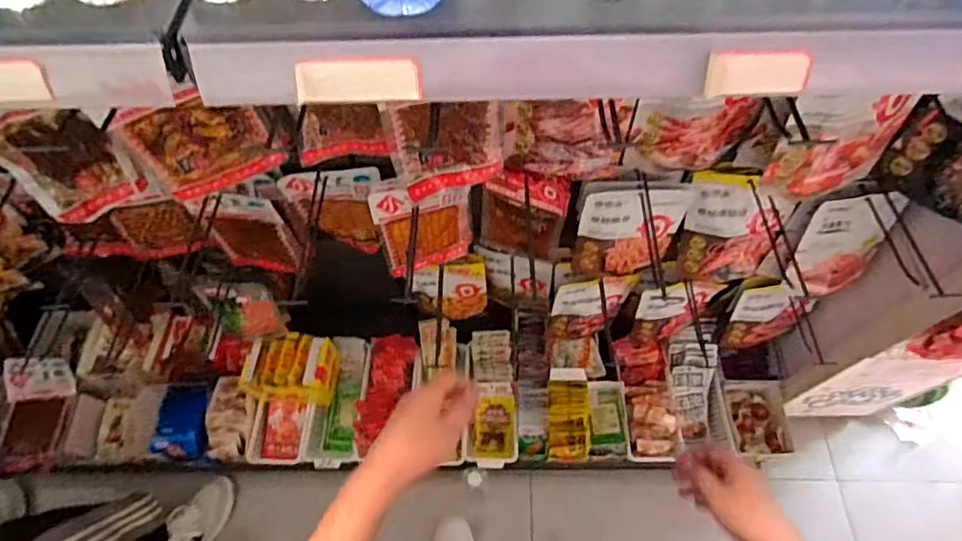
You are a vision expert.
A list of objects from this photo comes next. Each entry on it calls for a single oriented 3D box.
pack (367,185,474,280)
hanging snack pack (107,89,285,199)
[{"bbox_3d":[-0.098,-0.071,0.981,0.169,0.241,0.045,-13,62,-6],"label":"pack"},{"bbox_3d":[-0.362,-0.165,0.710,0.153,0.160,0.019,-22,64,-10],"label":"hanging snack pack"}]

